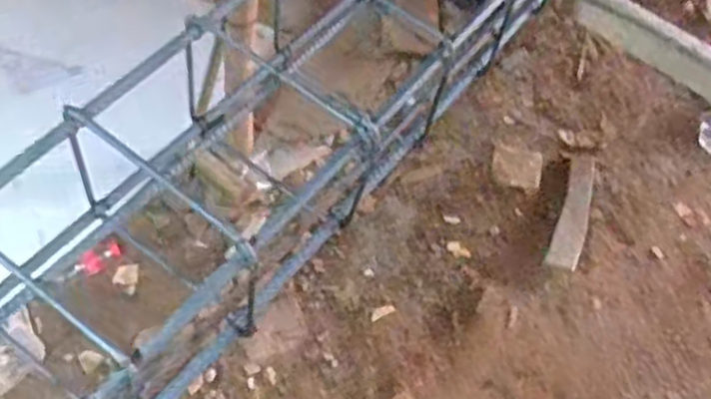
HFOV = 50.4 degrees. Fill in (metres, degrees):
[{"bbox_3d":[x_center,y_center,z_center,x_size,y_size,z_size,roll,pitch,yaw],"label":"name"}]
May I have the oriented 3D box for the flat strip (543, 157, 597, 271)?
[{"bbox_3d":[0.521,0.019,1.785,0.069,0.017,0.353,20,54,9],"label":"flat strip"}]

